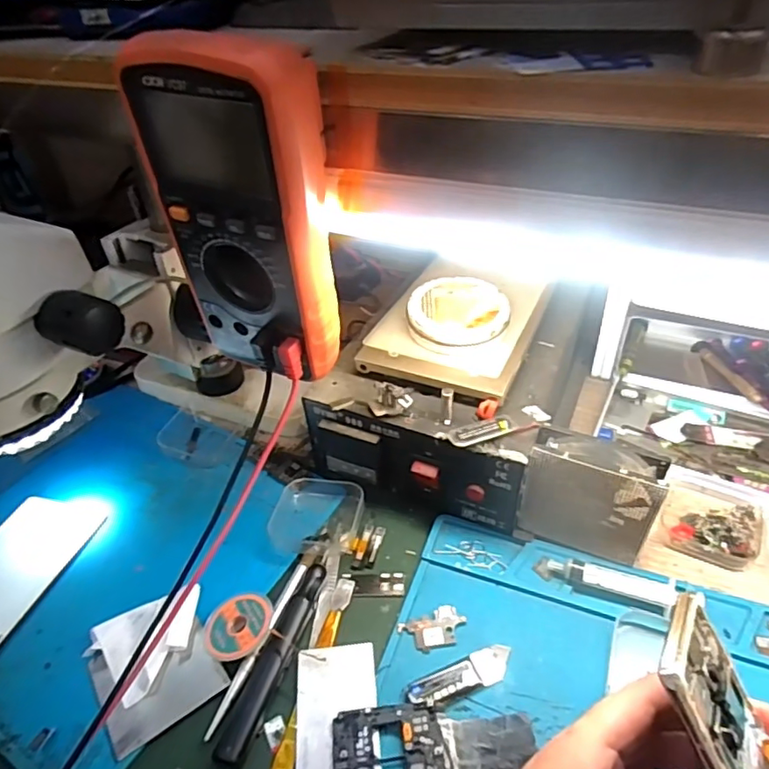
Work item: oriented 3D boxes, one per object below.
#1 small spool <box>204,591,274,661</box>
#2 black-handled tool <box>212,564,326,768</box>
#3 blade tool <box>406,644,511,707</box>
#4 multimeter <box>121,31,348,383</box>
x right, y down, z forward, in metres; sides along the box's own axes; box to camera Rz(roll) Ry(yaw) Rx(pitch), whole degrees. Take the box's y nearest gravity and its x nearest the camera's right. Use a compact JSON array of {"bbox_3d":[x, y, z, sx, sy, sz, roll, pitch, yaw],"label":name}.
[{"bbox_3d":[-0.093,0.152,0.352,0.039,0.011,0.043,21,47,28],"label":"small spool"},{"bbox_3d":[-0.067,0.164,0.340,0.017,0.011,0.121,9,42,17],"label":"black-handled tool"},{"bbox_3d":[0.046,0.172,0.326,0.065,0.005,0.019,-19,42,-16],"label":"blade tool"},{"bbox_3d":[-0.071,-0.081,0.292,0.092,0.168,0.048,12,43,19],"label":"multimeter"}]

